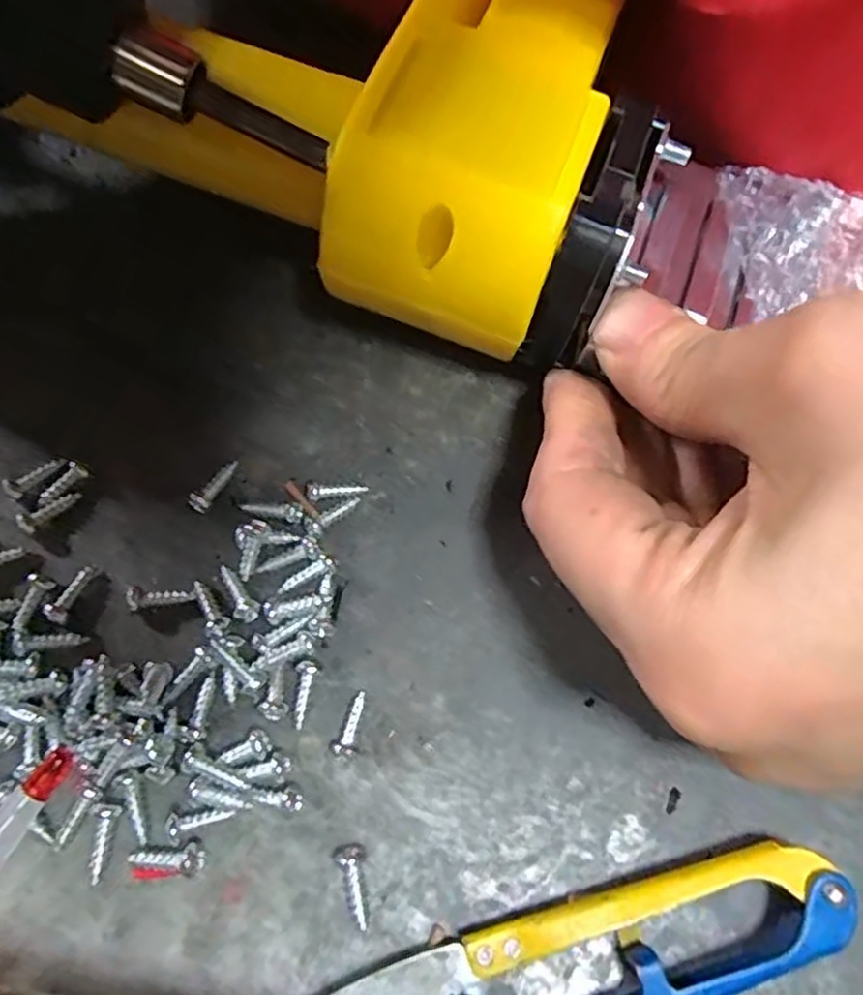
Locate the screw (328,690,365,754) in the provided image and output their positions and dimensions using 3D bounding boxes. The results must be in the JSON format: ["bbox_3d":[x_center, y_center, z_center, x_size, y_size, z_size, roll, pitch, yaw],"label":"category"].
[{"bbox_3d":[-0.017,0.045,0.143,0.005,0.005,0.013,15,66,4],"label":"screw"}]

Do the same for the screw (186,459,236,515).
[{"bbox_3d":[-0.050,-0.003,0.162,0.004,0.004,0.014,24,67,8],"label":"screw"}]

